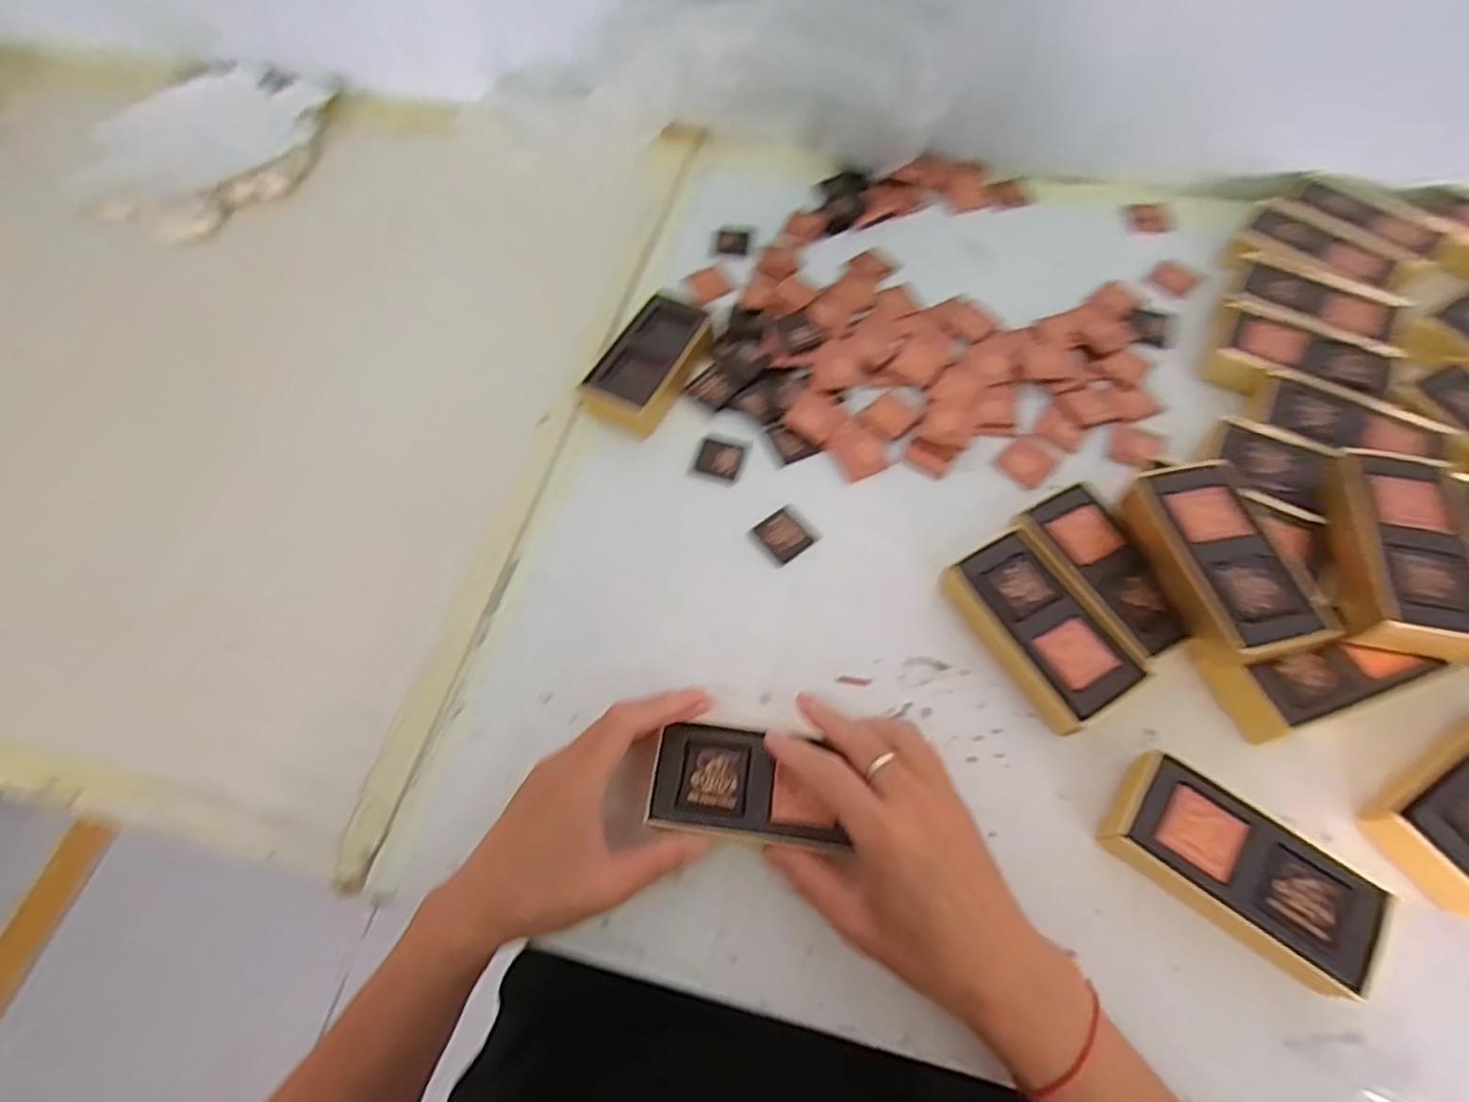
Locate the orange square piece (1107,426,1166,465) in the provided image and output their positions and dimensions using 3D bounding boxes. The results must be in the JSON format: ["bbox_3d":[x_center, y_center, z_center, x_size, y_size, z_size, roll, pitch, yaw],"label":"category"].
[{"bbox_3d":[0.280,-0.072,0.476,0.033,0.004,0.035,20,57,20],"label":"orange square piece"}]

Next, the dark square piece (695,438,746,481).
[{"bbox_3d":[-0.010,-0.067,0.489,0.031,0.004,0.028,12,64,8],"label":"dark square piece"}]

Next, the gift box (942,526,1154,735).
[{"bbox_3d":[0.177,0.047,0.406,0.060,0.035,0.111,-27,65,-12],"label":"gift box"}]

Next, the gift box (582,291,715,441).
[{"bbox_3d":[-0.062,-0.141,0.514,0.057,0.028,0.111,23,66,14],"label":"gift box"}]

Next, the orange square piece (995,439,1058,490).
[{"bbox_3d":[0.205,-0.061,0.482,0.034,0.004,0.033,39,70,20],"label":"orange square piece"}]

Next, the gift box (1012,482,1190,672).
[{"bbox_3d":[0.223,0.017,0.424,0.056,0.034,0.110,-25,64,-10],"label":"gift box"}]

